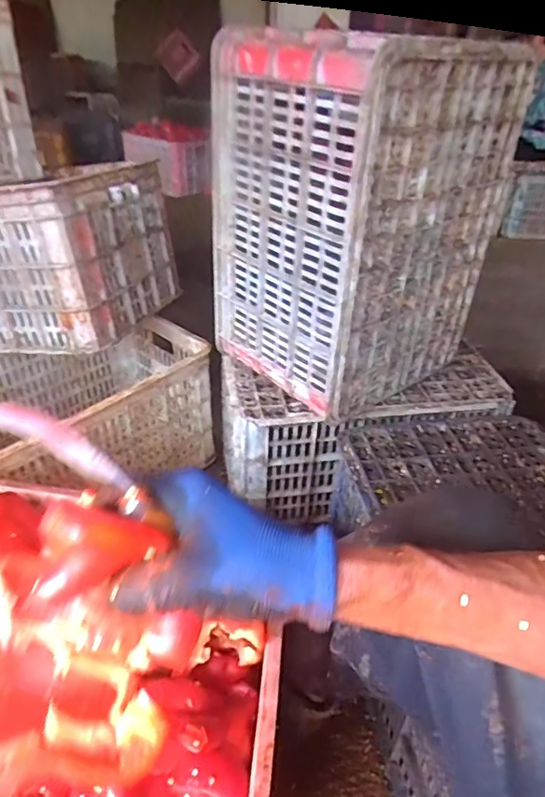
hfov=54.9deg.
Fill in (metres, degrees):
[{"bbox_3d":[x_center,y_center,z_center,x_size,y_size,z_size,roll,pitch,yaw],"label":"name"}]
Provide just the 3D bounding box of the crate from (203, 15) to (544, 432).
[{"bbox_3d":[0.121,-0.272,0.842,0.352,0.465,0.327,-27,44,-35],"label":"crate"}]

